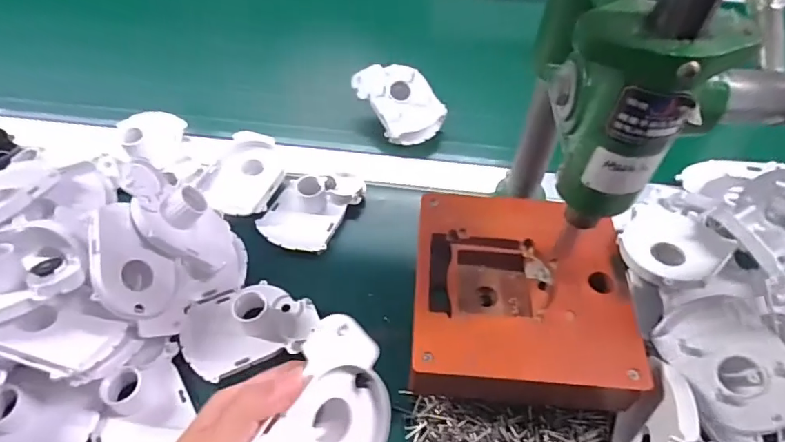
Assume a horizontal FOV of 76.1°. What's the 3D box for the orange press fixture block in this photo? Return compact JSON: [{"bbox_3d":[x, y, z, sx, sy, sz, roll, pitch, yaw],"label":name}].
[{"bbox_3d":[0.092,0.059,0.378,0.148,0.061,0.155,2,52,0],"label":"orange press fixture block"}]

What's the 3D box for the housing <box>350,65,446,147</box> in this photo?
[{"bbox_3d":[0.005,-0.132,0.549,0.066,0.051,0.090,-27,57,-20],"label":"housing"}]

